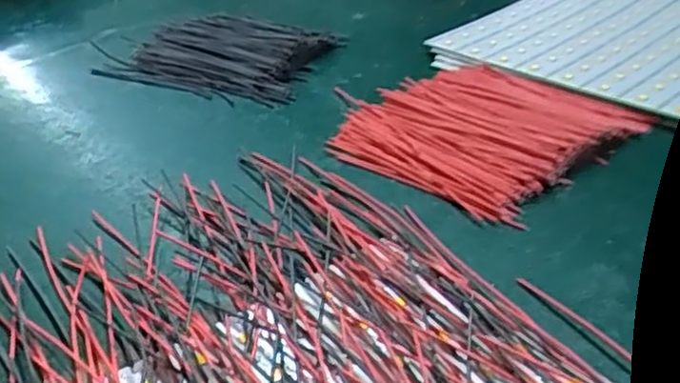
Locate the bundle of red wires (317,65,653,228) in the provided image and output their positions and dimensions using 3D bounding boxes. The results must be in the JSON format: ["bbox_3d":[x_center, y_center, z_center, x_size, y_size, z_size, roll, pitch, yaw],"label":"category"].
[{"bbox_3d":[0.078,-0.039,0.387,0.136,0.013,0.128,26,45,36],"label":"bundle of red wires"}]

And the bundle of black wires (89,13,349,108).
[{"bbox_3d":[-0.093,-0.106,0.510,0.166,0.021,0.101,14,39,24],"label":"bundle of black wires"}]

